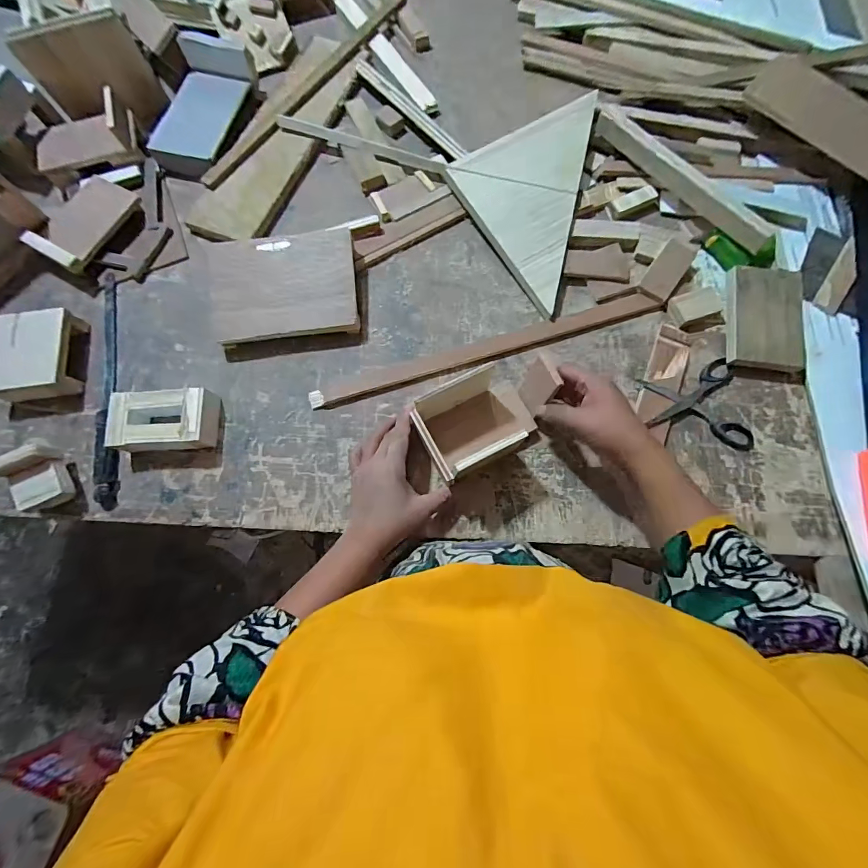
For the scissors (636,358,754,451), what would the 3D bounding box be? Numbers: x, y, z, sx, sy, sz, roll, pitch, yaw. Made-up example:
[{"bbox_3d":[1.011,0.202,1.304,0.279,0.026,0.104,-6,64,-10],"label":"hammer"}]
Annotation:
[{"bbox_3d":[0.311,-0.035,0.474,0.123,0.019,0.112,-5,76,-1],"label":"scissors"}]

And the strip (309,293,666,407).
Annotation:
[{"bbox_3d":[0.067,-0.107,0.502,0.446,0.010,0.030,-18,76,-4],"label":"strip"}]

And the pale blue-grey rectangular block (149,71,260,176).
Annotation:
[{"bbox_3d":[-0.332,-0.445,0.574,0.103,0.031,0.165,16,77,5],"label":"pale blue-grey rectangular block"}]

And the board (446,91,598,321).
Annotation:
[{"bbox_3d":[0.110,-0.322,0.539,0.168,0.016,0.306,12,82,7],"label":"board"}]

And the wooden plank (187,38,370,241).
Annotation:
[{"bbox_3d":[-0.218,-0.431,0.576,0.100,0.011,0.370,22,77,6],"label":"wooden plank"}]

